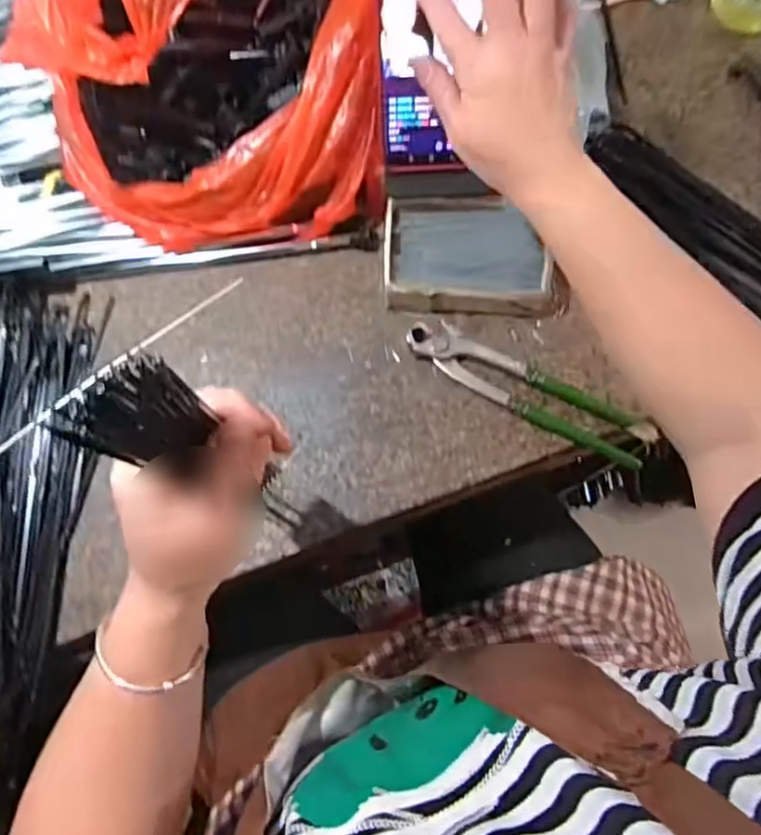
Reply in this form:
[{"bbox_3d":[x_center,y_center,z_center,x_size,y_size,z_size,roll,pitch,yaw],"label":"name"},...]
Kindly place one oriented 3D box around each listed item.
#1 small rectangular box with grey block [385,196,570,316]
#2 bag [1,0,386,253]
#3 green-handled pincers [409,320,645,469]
[{"bbox_3d":[0.074,-0.127,0.492,0.143,0.049,0.093,2,76,2],"label":"small rectangular box with grey block"},{"bbox_3d":[-0.126,-0.274,0.461,0.247,0.155,0.234,-8,76,-1],"label":"bag"},{"bbox_3d":[0.111,-0.024,0.484,0.191,0.019,0.042,27,78,7],"label":"green-handled pincers"}]

